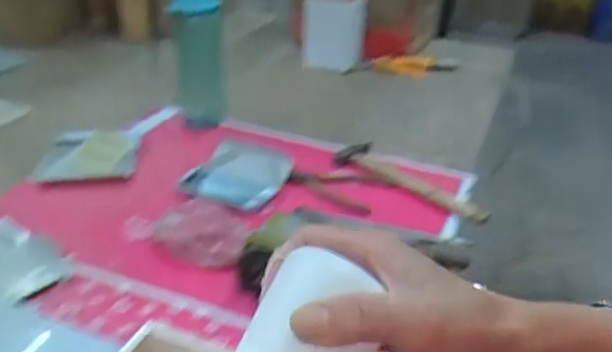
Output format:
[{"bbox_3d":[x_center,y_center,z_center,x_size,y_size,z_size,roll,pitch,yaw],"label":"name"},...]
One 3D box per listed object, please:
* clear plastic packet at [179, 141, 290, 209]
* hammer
[{"bbox_3d":[-0.089,-0.008,0.778,0.123,0.034,0.114,17,32,23],"label":"clear plastic packet"},{"bbox_3d":[0.137,0.007,0.809,0.034,0.042,0.270,-23,38,-38],"label":"hammer"}]

